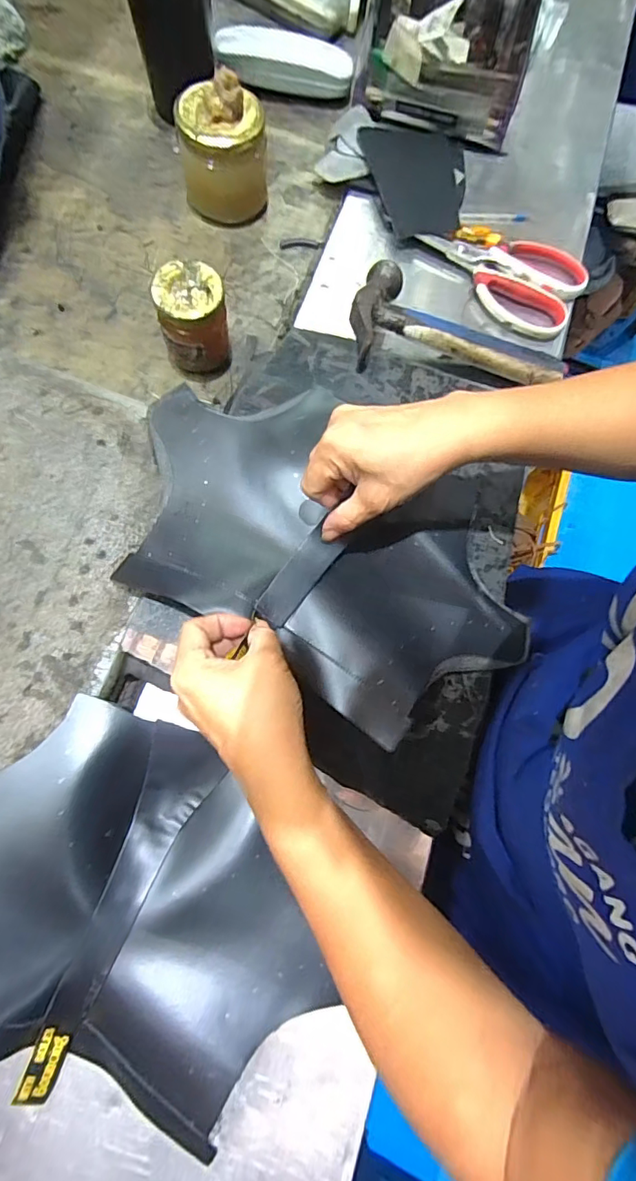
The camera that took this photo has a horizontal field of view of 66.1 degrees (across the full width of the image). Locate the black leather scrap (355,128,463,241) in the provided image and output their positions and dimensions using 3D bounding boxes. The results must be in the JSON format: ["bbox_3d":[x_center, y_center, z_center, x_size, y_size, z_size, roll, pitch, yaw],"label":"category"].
[{"bbox_3d":[0.102,-0.444,0.526,0.115,0.012,0.161,7,71,-7],"label":"black leather scrap"}]

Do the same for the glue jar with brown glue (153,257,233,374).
[{"bbox_3d":[-0.108,-0.235,0.434,0.059,0.081,0.054,-2,75,-6],"label":"glue jar with brown glue"}]

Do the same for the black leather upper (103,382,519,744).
[{"bbox_3d":[0.007,-0.040,0.370,0.320,0.050,0.218,31,76,7],"label":"black leather upper"}]

